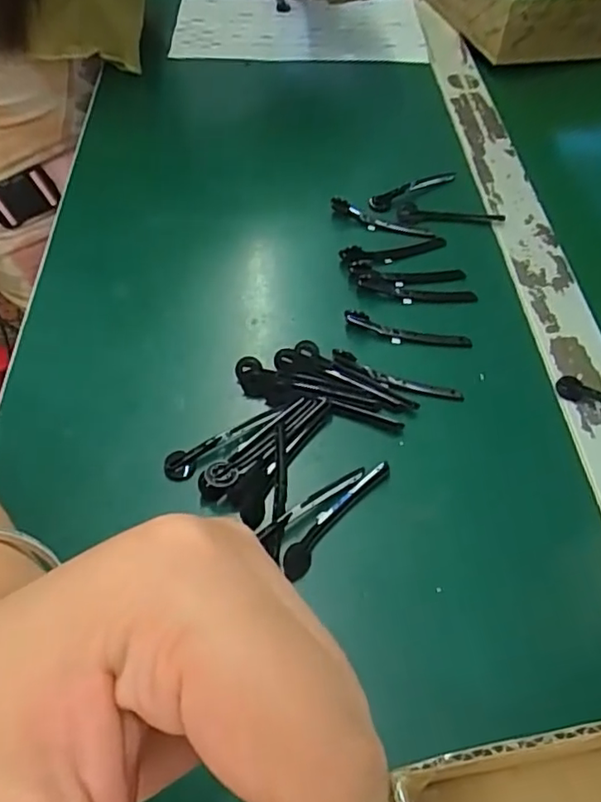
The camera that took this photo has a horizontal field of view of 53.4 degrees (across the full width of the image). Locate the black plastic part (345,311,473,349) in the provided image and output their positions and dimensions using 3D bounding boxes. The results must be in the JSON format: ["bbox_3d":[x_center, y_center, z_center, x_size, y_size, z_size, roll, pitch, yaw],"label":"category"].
[{"bbox_3d":[0.062,-0.040,0.344,0.072,0.012,0.009,9,54,7],"label":"black plastic part"}]

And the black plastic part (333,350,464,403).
[{"bbox_3d":[0.052,-0.011,0.323,0.072,0.004,0.012,19,69,4],"label":"black plastic part"}]

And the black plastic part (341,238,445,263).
[{"bbox_3d":[0.062,-0.098,0.388,0.074,0.012,0.012,-17,55,-12],"label":"black plastic part"}]

